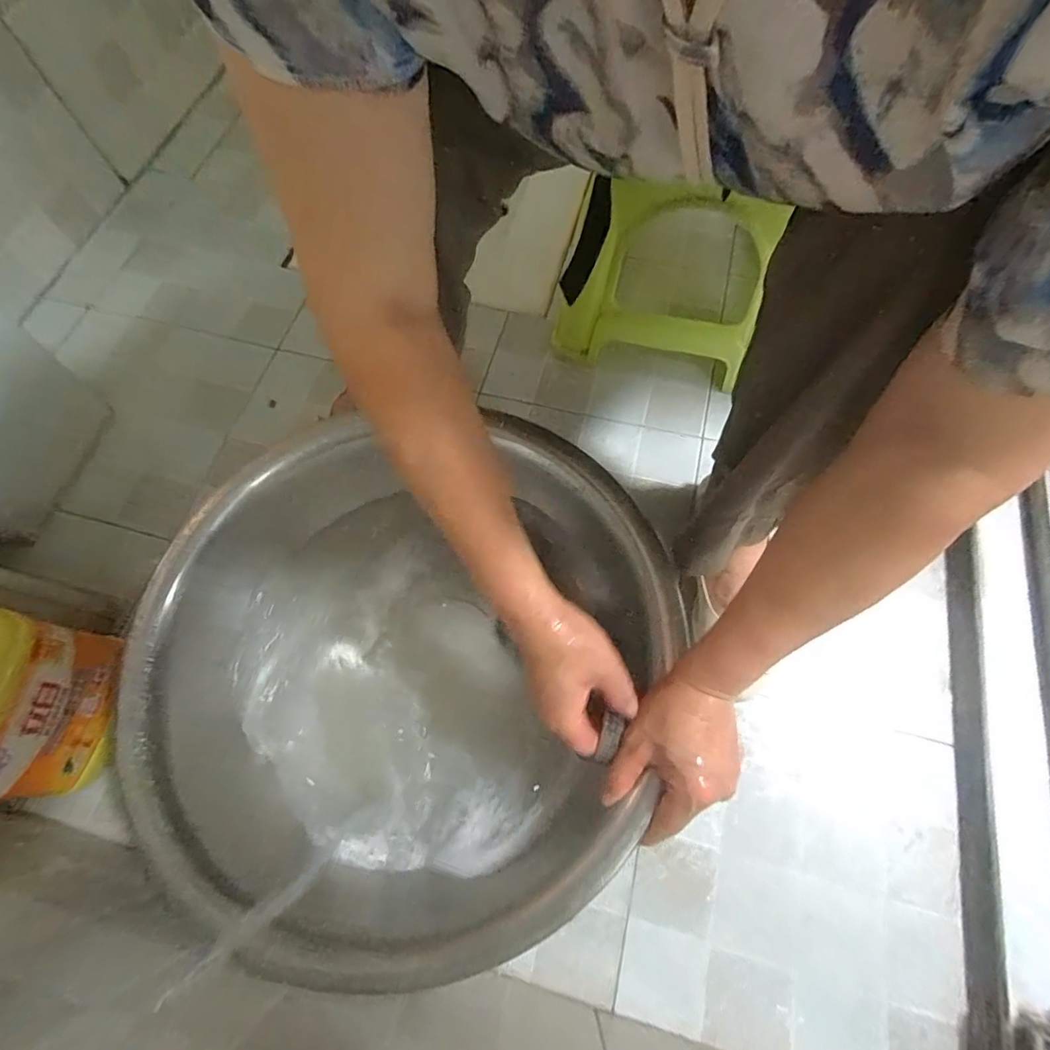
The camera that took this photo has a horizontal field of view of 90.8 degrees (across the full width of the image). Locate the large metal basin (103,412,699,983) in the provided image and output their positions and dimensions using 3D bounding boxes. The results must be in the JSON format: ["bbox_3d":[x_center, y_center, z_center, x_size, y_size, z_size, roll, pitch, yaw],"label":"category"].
[{"bbox_3d":[-0.110,0.122,0.488,0.414,0.149,0.391,2,68,3],"label":"large metal basin"}]

